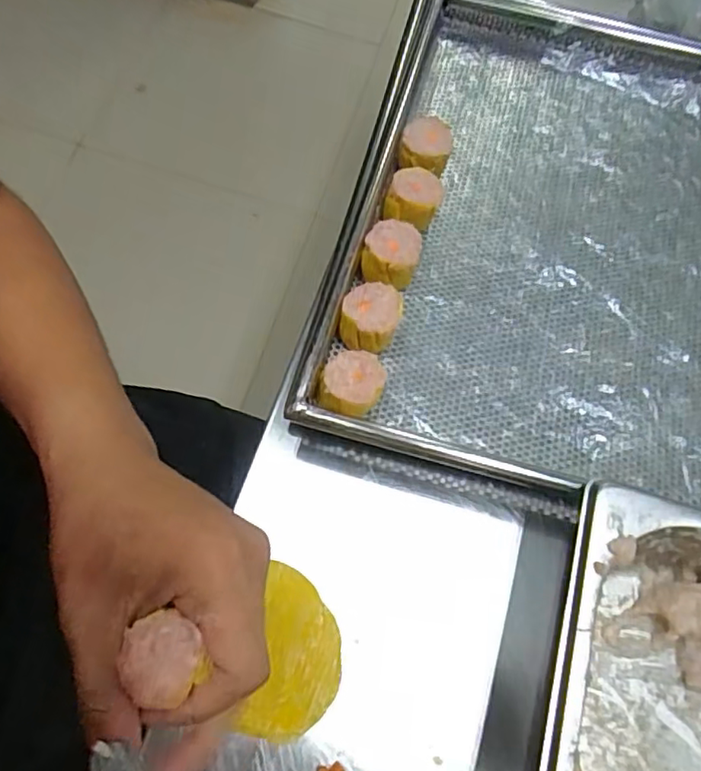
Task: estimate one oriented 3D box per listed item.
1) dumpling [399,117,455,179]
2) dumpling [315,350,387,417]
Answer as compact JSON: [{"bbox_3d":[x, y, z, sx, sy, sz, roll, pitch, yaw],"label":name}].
[{"bbox_3d":[0.054,-0.170,0.440,0.035,0.039,0.038,11,69,2],"label":"dumpling"},{"bbox_3d":[0.000,0.001,0.355,0.037,0.033,0.038,2,69,-5],"label":"dumpling"}]

